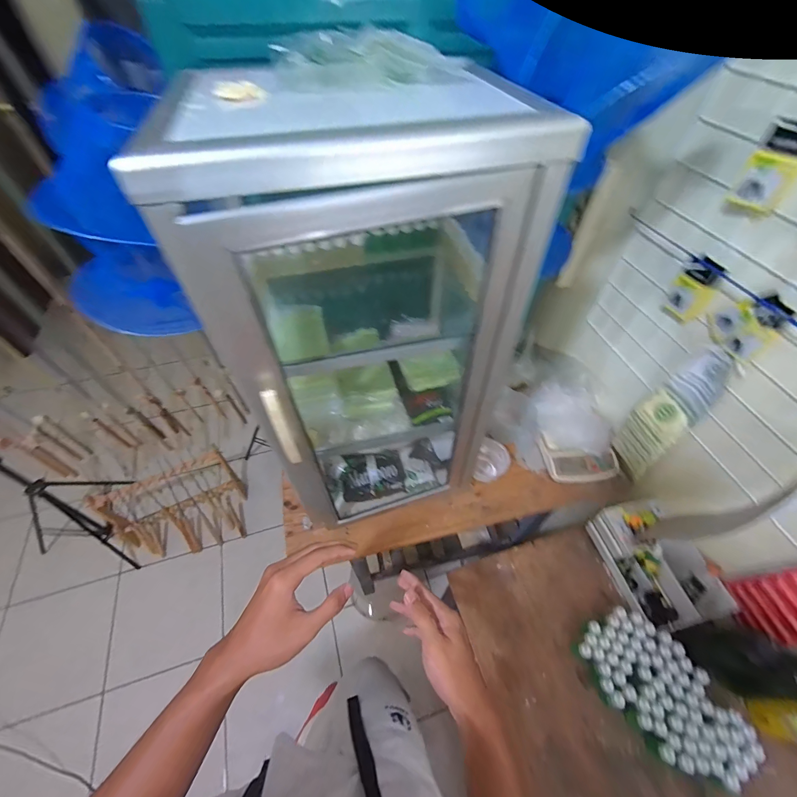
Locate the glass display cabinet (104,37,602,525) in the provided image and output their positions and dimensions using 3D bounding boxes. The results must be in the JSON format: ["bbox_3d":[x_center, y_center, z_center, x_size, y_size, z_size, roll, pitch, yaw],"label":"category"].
[{"bbox_3d":[-0.049,-0.086,0.600,0.371,0.635,0.335,-9,54,-8],"label":"glass display cabinet"}]

